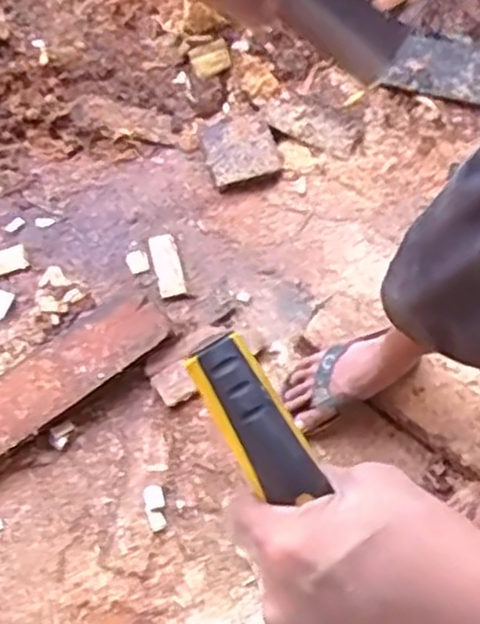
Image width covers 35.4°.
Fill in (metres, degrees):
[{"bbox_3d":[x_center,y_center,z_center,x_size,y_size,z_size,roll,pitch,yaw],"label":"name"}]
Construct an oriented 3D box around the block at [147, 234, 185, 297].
[{"bbox_3d":[-0.129,-0.083,1.316,0.046,0.017,0.110,-14,82,-5],"label":"block"}]

